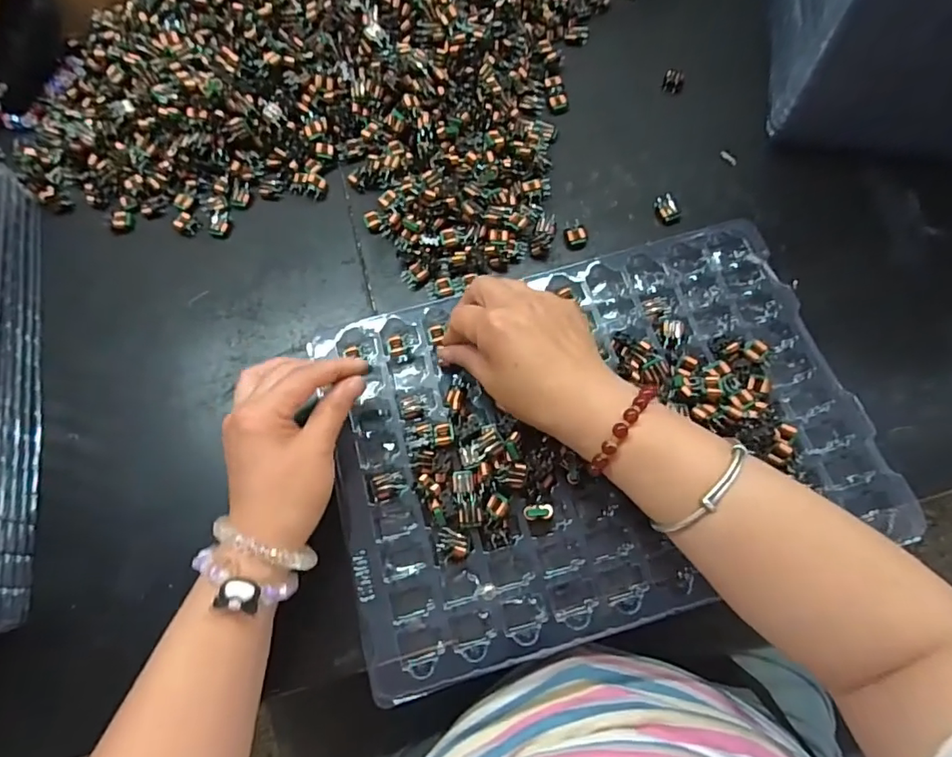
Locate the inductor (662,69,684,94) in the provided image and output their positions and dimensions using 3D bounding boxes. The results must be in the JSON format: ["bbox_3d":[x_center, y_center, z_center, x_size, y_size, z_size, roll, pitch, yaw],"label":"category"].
[{"bbox_3d":[0.171,-0.258,0.453,0.018,0.008,0.019,19,73,8],"label":"inductor"}]

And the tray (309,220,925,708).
[{"bbox_3d":[0.076,0.034,0.346,0.334,0.038,0.236,-14,67,-5],"label":"tray"}]

